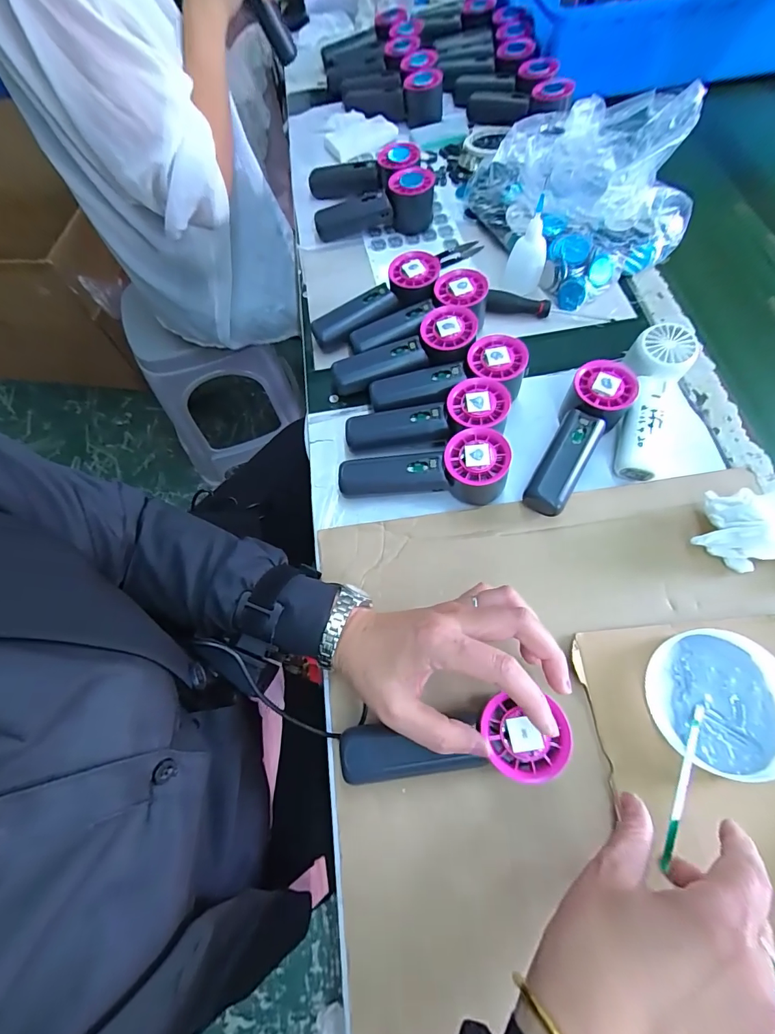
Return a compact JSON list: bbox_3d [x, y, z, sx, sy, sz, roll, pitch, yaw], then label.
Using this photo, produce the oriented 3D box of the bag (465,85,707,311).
[{"bbox_3d":[0.230,-0.402,0.507,0.207,0.106,0.242,-32,69,-11],"label":"bag"}]

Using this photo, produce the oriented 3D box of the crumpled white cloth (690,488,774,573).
[{"bbox_3d":[0.308,0.006,0.353,0.090,0.051,0.067,-6,66,0],"label":"crumpled white cloth"}]

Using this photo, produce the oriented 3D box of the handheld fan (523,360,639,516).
[{"bbox_3d":[0.175,-0.074,0.397,0.051,0.052,0.153,32,72,15],"label":"handheld fan"}]

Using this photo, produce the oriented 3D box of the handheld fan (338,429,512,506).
[{"bbox_3d":[0.032,-0.045,0.391,0.151,0.053,0.049,1,66,3],"label":"handheld fan"}]

